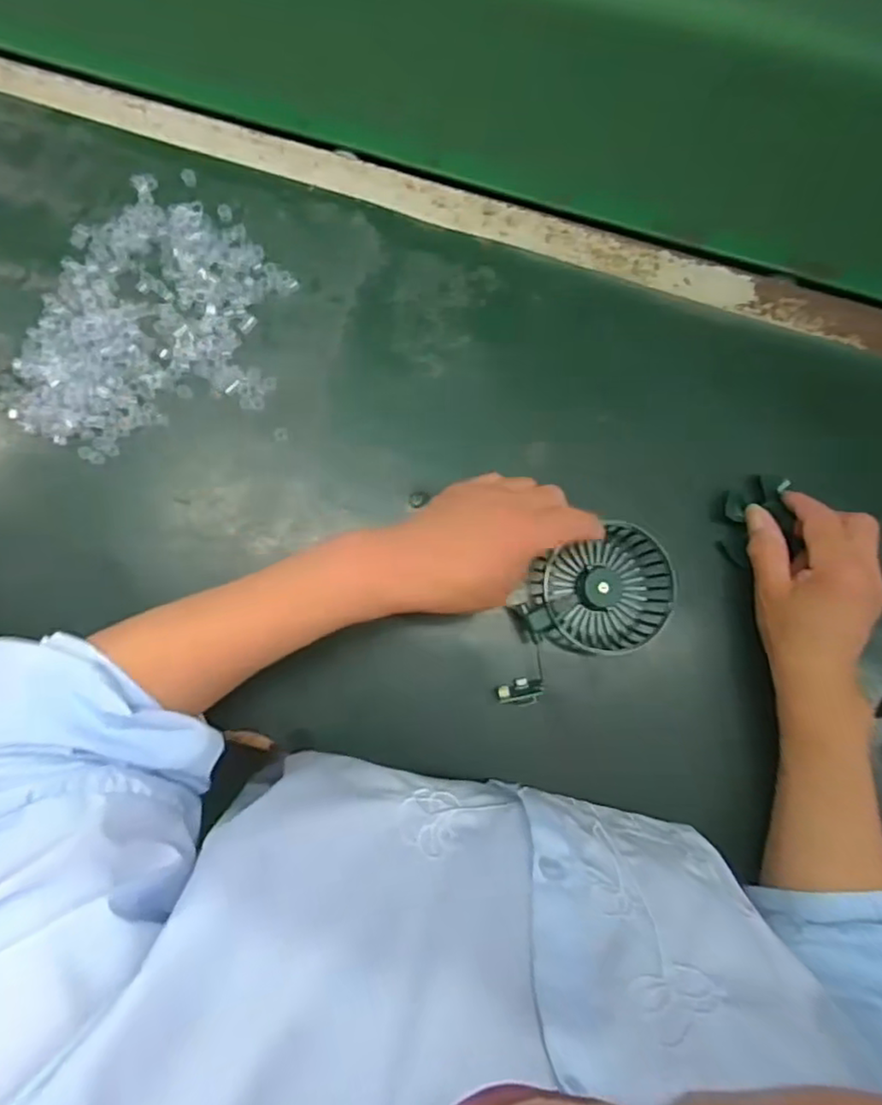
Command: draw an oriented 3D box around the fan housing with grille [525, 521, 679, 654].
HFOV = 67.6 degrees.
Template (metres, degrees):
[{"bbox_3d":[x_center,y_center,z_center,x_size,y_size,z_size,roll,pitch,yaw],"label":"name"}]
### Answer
[{"bbox_3d":[0.113,0.026,0.462,0.089,0.040,0.090,0,81,-2],"label":"fan housing with grille"}]

